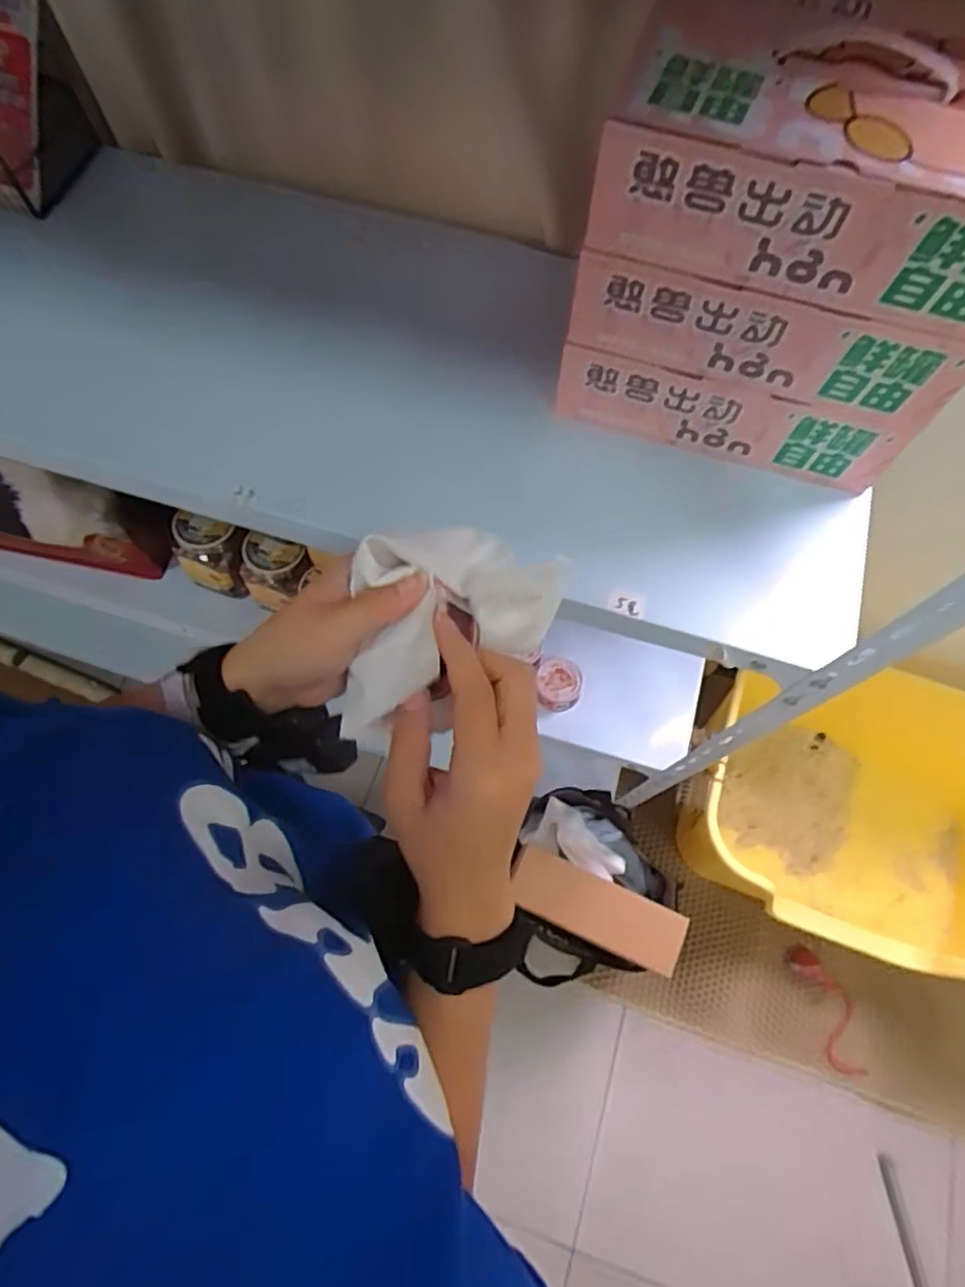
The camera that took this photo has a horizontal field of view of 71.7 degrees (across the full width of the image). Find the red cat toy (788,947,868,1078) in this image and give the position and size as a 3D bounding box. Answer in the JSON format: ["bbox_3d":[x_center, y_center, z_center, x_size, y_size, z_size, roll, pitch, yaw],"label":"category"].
[{"bbox_3d":[0.649,0.675,1.228,0.091,0.026,0.224,-15,69,-9],"label":"red cat toy"}]

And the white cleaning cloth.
[{"bbox_3d":[-0.026,-0.015,0.342,0.117,0.054,0.070,-25,70,-12],"label":"white cleaning cloth"}]

